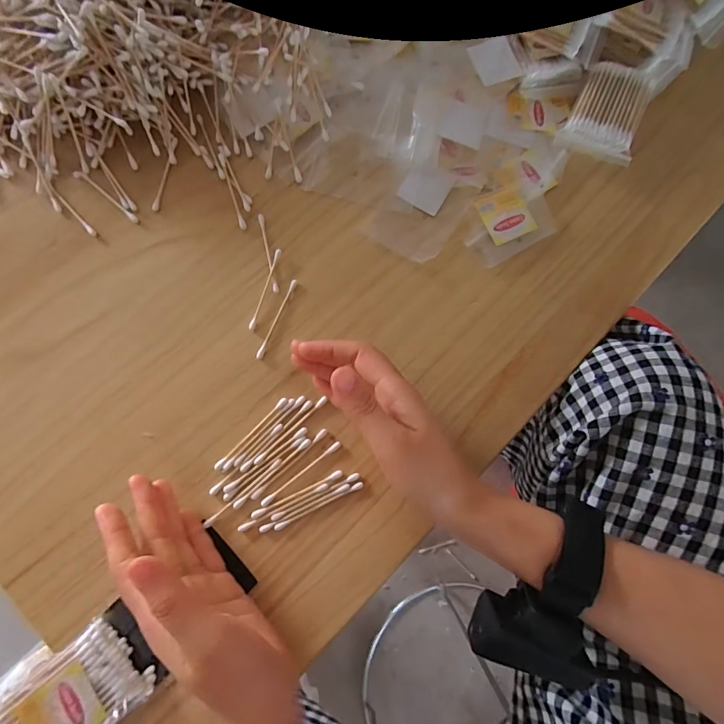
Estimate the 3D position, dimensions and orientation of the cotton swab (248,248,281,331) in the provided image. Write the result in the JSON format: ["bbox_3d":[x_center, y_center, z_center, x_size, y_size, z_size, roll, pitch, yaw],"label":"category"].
[{"bbox_3d":[-0.076,-0.058,0.321,0.005,0.005,0.069,16,76,2],"label":"cotton swab"}]

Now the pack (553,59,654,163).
[{"bbox_3d":[0.217,-0.223,0.367,0.062,0.022,0.085,20,78,3],"label":"pack"}]

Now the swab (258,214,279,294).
[{"bbox_3d":[-0.076,-0.089,0.329,0.005,0.004,0.068,-12,76,-5],"label":"swab"}]

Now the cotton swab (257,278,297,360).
[{"bbox_3d":[-0.066,-0.034,0.319,0.005,0.004,0.068,22,76,4],"label":"cotton swab"}]

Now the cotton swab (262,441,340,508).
[{"bbox_3d":[-0.044,0.080,0.296,0.069,0.004,0.006,-37,80,-10],"label":"cotton swab"}]

